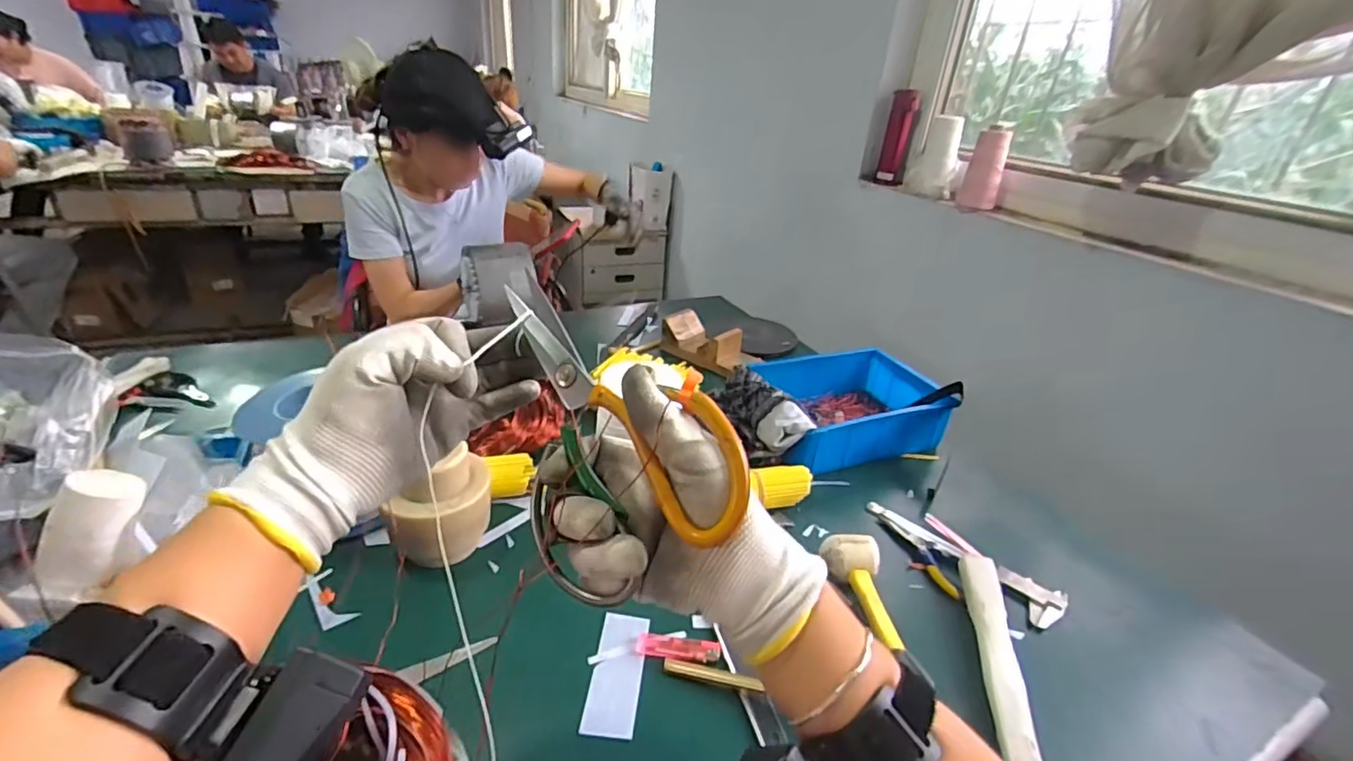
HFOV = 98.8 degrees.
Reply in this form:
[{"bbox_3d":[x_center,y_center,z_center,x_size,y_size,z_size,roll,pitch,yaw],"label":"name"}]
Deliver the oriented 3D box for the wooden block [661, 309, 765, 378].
[{"bbox_3d":[0.060,-0.071,1.115,0.194,0.058,0.098,27,35,35],"label":"wooden block"}]

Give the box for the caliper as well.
[{"bbox_3d":[0.330,0.209,0.685,0.228,0.021,0.064,24,33,31],"label":"caliper"}]

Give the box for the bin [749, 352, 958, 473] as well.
[{"bbox_3d":[0.262,0.043,0.914,0.283,0.090,0.194,-8,30,-23],"label":"bin"}]

